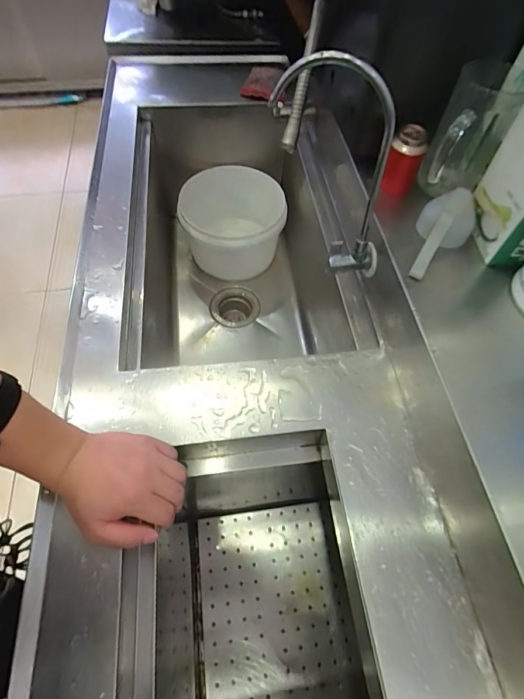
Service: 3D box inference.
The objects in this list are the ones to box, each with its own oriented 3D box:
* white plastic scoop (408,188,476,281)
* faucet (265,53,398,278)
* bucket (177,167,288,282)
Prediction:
[{"bbox_3d":[0.195,-0.133,0.429,0.057,0.049,0.102,37,64,19],"label":"white plastic scoop"},{"bbox_3d":[0.081,-0.187,0.442,0.161,0.222,0.057,8,59,3],"label":"faucet"},{"bbox_3d":[-0.076,-0.278,0.885,0.243,0.163,0.206,6,59,1],"label":"bucket"}]

